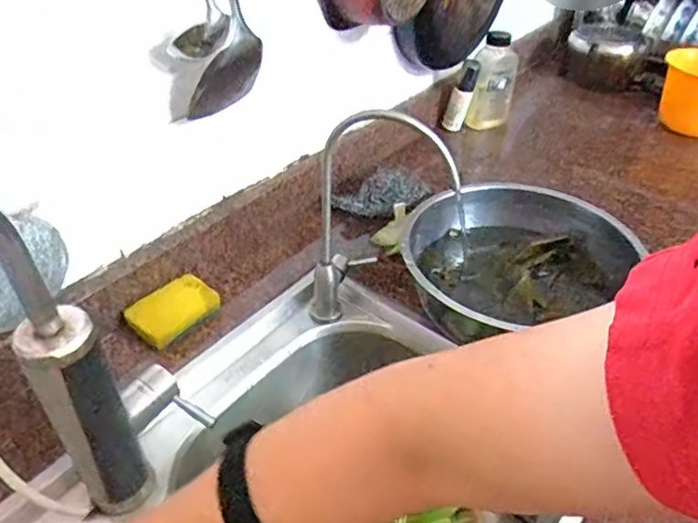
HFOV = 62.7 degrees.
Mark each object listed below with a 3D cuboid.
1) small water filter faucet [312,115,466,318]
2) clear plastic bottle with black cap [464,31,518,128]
[{"bbox_3d":[0.031,-0.038,0.591,0.151,0.255,0.053,17,42,20],"label":"small water filter faucet"},{"bbox_3d":[0.249,-0.310,0.990,0.065,0.159,0.063,13,41,15],"label":"clear plastic bottle with black cap"}]

